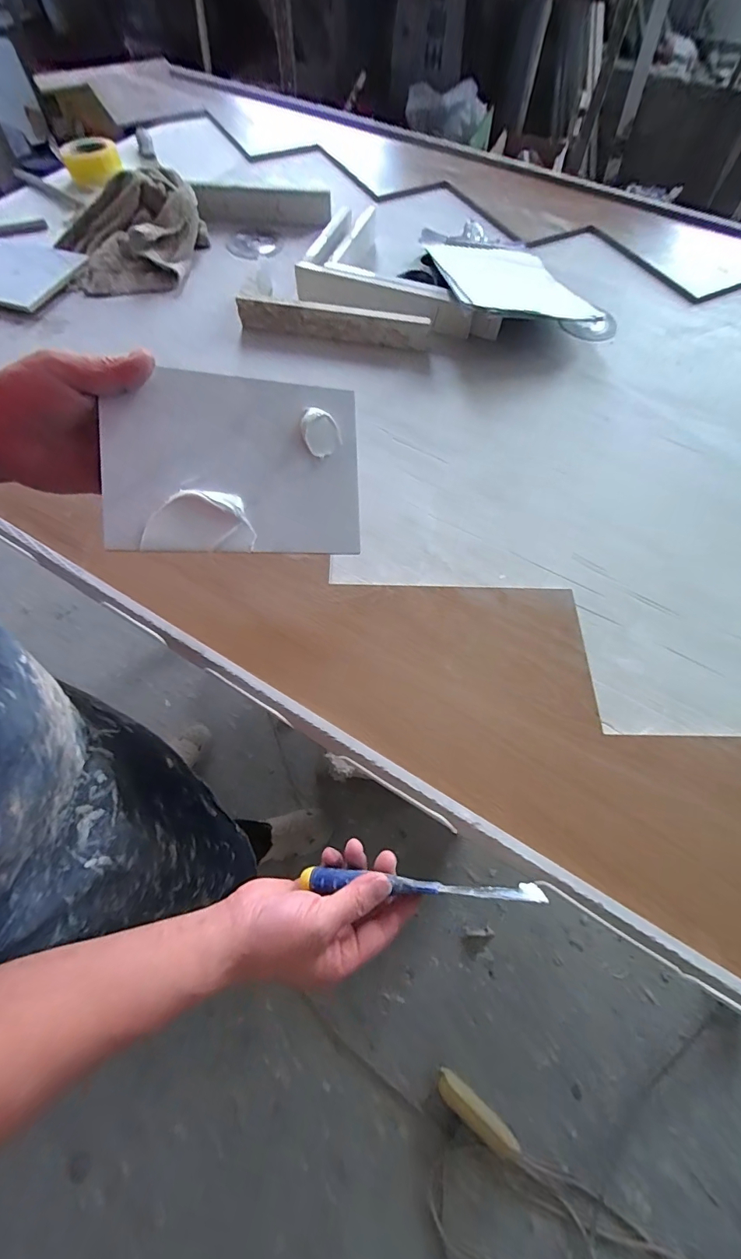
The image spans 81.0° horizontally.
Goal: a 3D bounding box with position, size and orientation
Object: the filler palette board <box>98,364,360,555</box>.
[{"bbox_3d":[-0.100,-0.127,0.332,0.185,0.012,0.133,-2,92,-17],"label":"filler palette board"}]

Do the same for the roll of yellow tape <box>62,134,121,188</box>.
[{"bbox_3d":[-0.575,-0.967,0.899,0.107,0.051,0.122,-21,67,-9],"label":"roll of yellow tape"}]

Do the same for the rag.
[{"bbox_3d":[-0.445,-0.703,0.764,0.246,0.084,0.236,0,66,-1],"label":"rag"}]

